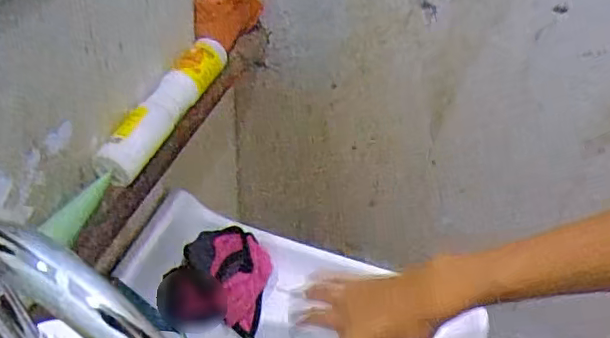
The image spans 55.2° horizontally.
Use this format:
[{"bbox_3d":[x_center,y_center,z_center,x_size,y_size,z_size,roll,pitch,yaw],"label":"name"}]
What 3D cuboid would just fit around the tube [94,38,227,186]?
[{"bbox_3d":[-0.142,-0.066,0.599,0.035,0.037,0.202,19,47,13],"label":"tube"}]

